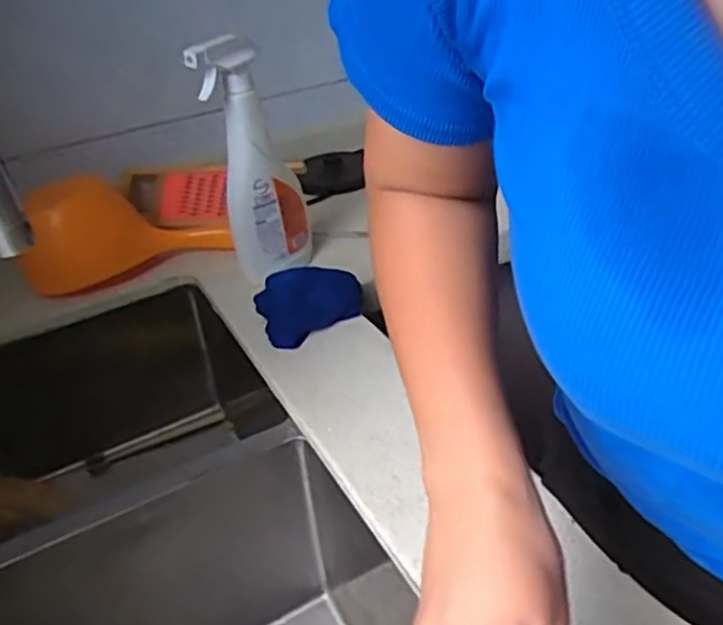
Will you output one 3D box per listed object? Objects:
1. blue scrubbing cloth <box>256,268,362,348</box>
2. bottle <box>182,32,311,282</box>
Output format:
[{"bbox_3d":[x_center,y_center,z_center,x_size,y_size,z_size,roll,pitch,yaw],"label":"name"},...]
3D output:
[{"bbox_3d":[-0.053,-0.011,0.712,0.104,0.052,0.064,-20,34,-20],"label":"blue scrubbing cloth"},{"bbox_3d":[-0.113,-0.159,0.739,0.049,0.246,0.091,7,35,22],"label":"bottle"}]

